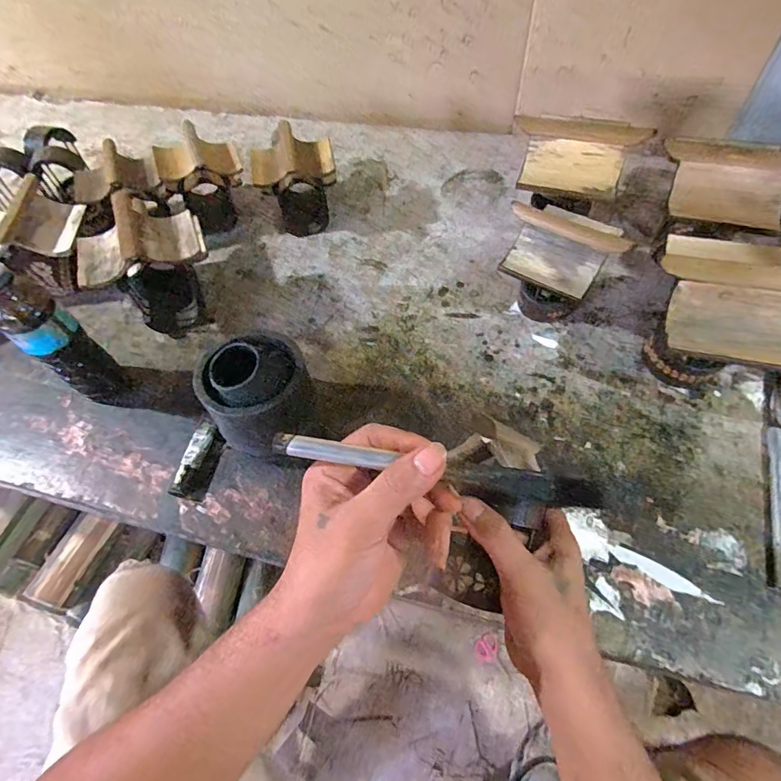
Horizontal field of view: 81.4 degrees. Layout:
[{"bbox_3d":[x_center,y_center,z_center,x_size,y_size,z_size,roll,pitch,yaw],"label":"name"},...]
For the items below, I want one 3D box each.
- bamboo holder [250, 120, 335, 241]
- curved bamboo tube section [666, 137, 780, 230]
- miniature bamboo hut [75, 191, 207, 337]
[{"bbox_3d":[-0.129,-0.291,0.645,0.114,0.126,0.087,-8,60,1],"label":"bamboo holder"},{"bbox_3d":[0.376,-0.225,0.503,0.140,0.054,0.060,16,59,13],"label":"curved bamboo tube section"},{"bbox_3d":[-0.290,-0.151,0.562,0.131,0.150,0.108,-24,61,-8],"label":"miniature bamboo hut"}]

